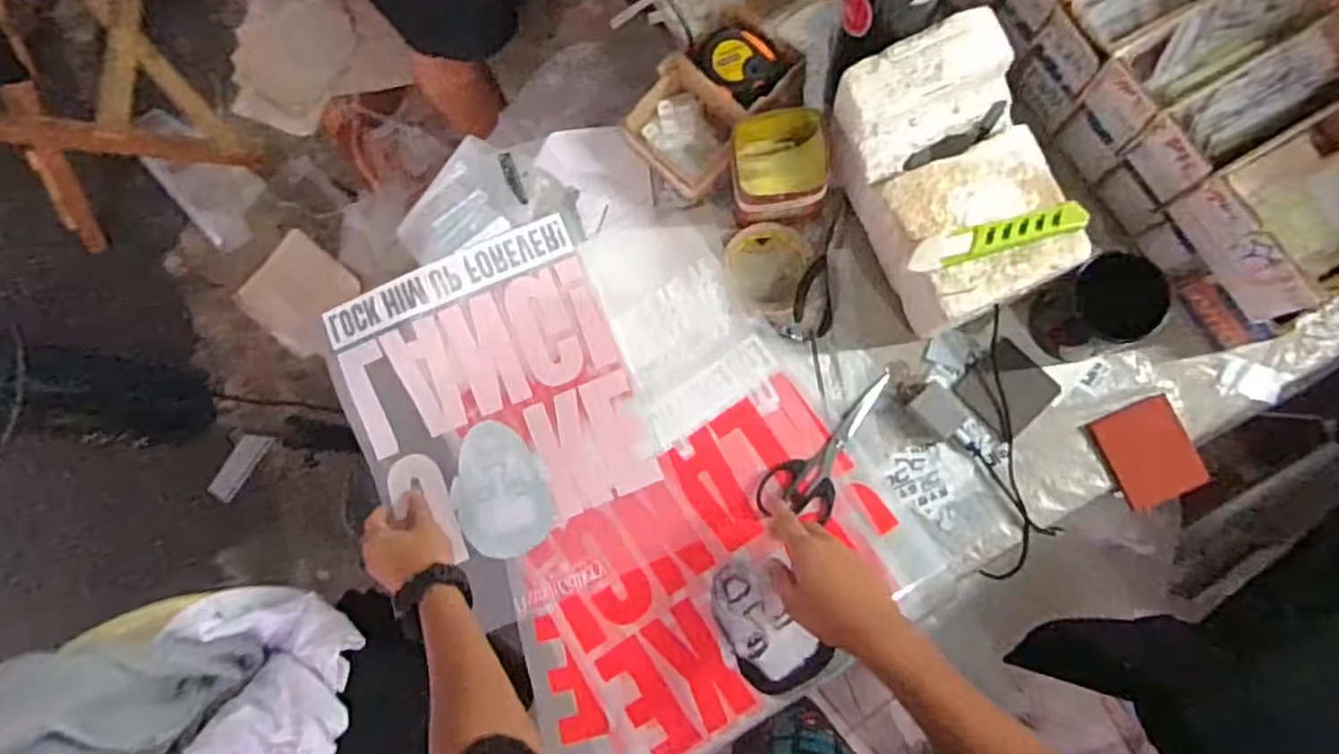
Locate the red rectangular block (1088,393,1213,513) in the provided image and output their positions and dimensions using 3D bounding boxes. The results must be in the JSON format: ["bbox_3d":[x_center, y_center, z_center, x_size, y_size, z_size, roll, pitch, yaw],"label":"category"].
[{"bbox_3d":[0.453,0.071,0.672,0.075,0.009,0.089,-23,81,1],"label":"red rectangular block"}]

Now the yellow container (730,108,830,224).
[{"bbox_3d":[0.110,-0.208,0.716,0.093,0.061,0.098,-1,82,5],"label":"yellow container"}]

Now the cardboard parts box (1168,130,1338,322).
[{"bbox_3d":[0.528,-0.137,0.580,0.153,0.074,0.116,-28,79,0],"label":"cardboard parts box"}]

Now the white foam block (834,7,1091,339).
[{"bbox_3d":[0.254,-0.172,0.657,0.149,0.143,0.234,-23,81,1],"label":"white foam block"}]

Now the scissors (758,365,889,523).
[{"bbox_3d":[0.165,0.067,0.706,0.069,0.014,0.177,39,82,9],"label":"scissors"}]

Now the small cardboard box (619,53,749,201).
[{"bbox_3d":[0.020,-0.253,0.732,0.098,0.056,0.123,-44,81,-2],"label":"small cardboard box"}]

